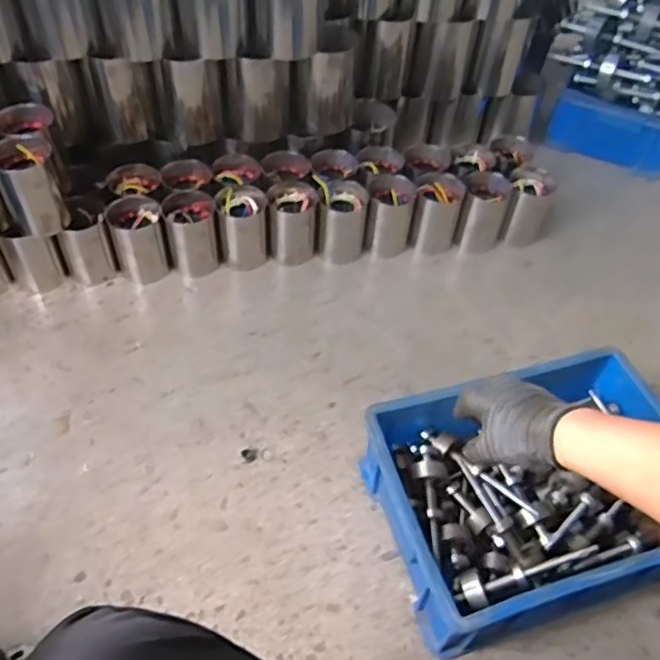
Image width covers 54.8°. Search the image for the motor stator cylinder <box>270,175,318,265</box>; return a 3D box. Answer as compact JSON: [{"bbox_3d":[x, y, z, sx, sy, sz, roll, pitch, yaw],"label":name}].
[{"bbox_3d":[-0.067,-0.190,1.171,0.081,0.141,0.086,-1,51,-5],"label":"motor stator cylinder"}]

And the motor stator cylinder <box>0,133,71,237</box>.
[{"bbox_3d":[-0.477,-0.229,1.018,0.089,0.129,0.085,-16,54,-17],"label":"motor stator cylinder"}]

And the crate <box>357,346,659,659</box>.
[{"bbox_3d":[0.268,0.218,0.865,0.398,0.148,0.301,-12,53,-14],"label":"crate"}]

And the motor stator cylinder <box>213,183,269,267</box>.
[{"bbox_3d":[-0.162,-0.188,1.178,0.087,0.141,0.086,-8,52,-11],"label":"motor stator cylinder"}]

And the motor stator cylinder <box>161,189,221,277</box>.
[{"bbox_3d":[-0.252,-0.172,1.161,0.087,0.132,0.090,-17,54,-17],"label":"motor stator cylinder"}]

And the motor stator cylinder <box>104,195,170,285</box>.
[{"bbox_3d":[-0.342,-0.159,1.145,0.088,0.130,0.090,-7,51,-10],"label":"motor stator cylinder"}]

